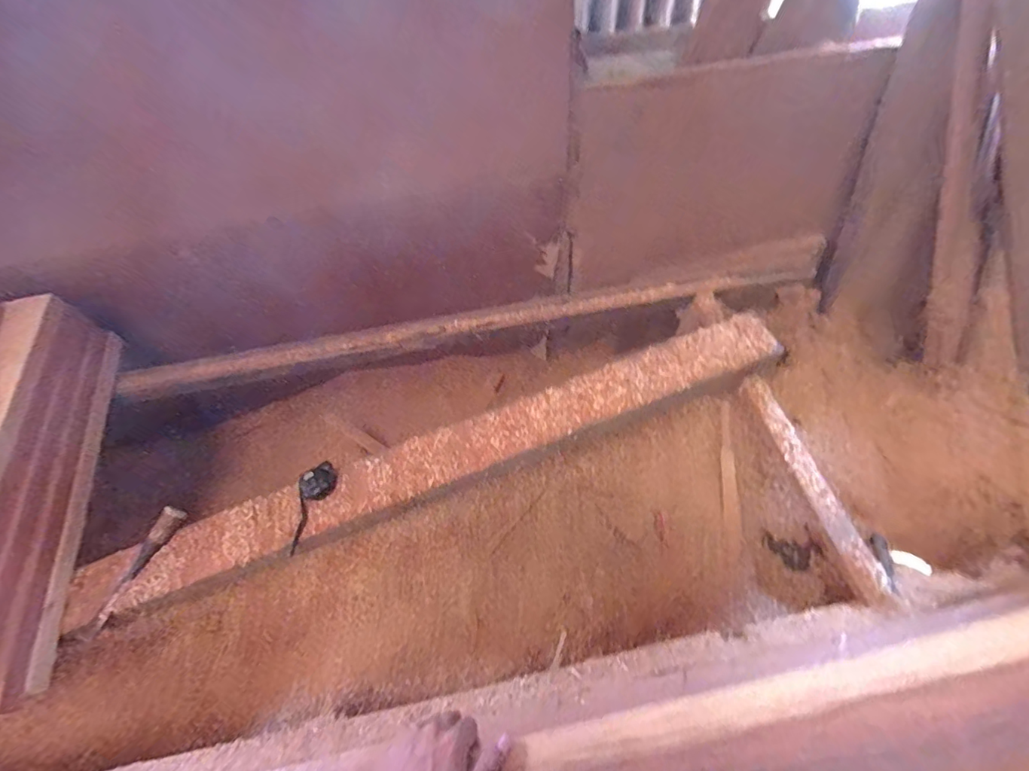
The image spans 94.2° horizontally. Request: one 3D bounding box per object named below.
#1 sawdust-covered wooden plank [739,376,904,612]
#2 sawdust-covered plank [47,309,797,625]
[{"bbox_3d":[0.533,0.169,0.870,0.047,0.030,0.444,-10,52,-4],"label":"sawdust-covered wooden plank"},{"bbox_3d":[-0.147,0.135,0.923,1.389,0.031,0.118,-20,60,-4],"label":"sawdust-covered plank"}]

